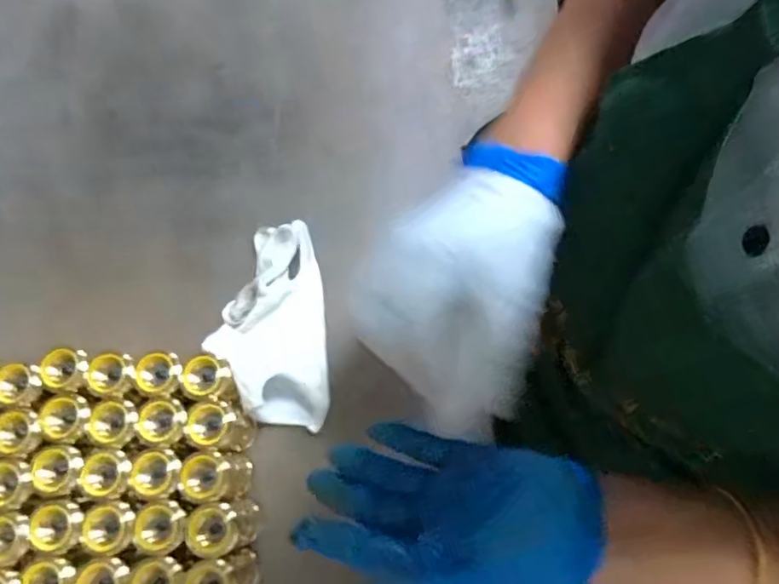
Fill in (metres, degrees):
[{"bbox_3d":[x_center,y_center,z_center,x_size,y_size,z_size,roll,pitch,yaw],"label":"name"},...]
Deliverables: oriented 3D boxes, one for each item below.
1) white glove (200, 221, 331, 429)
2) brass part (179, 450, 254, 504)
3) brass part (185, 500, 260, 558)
[{"bbox_3d":[-0.090,0.023,0.428,0.078,0.039,0.152,-5,74,0],"label":"white glove"},{"bbox_3d":[-0.115,0.124,0.386,0.026,0.078,0.030,-6,74,-1],"label":"brass part"},{"bbox_3d":[-0.110,0.156,0.379,0.032,0.075,0.030,0,74,1],"label":"brass part"}]

